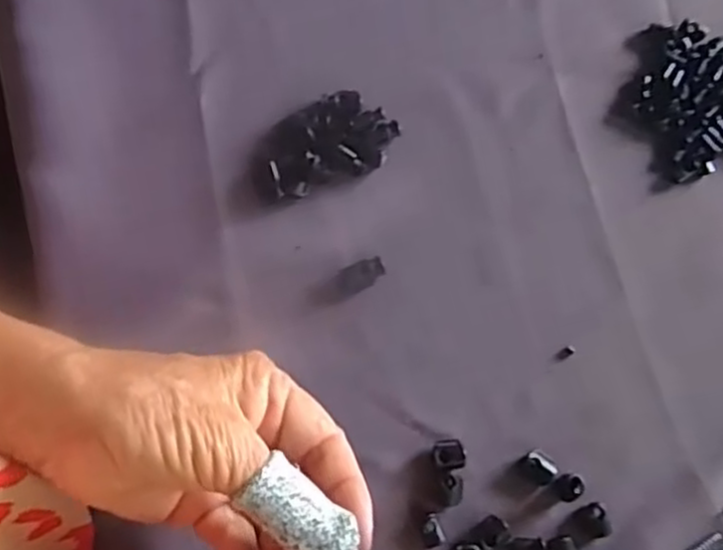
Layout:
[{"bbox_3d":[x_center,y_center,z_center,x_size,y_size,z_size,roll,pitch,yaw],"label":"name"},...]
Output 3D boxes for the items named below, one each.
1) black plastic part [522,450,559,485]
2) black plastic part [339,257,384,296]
[{"bbox_3d":[0.081,0.087,0.326,0.015,0.004,0.012,40,79,8],"label":"black plastic part"},{"bbox_3d":[0.000,0.000,0.344,0.022,0.004,0.013,-26,78,-7],"label":"black plastic part"}]

